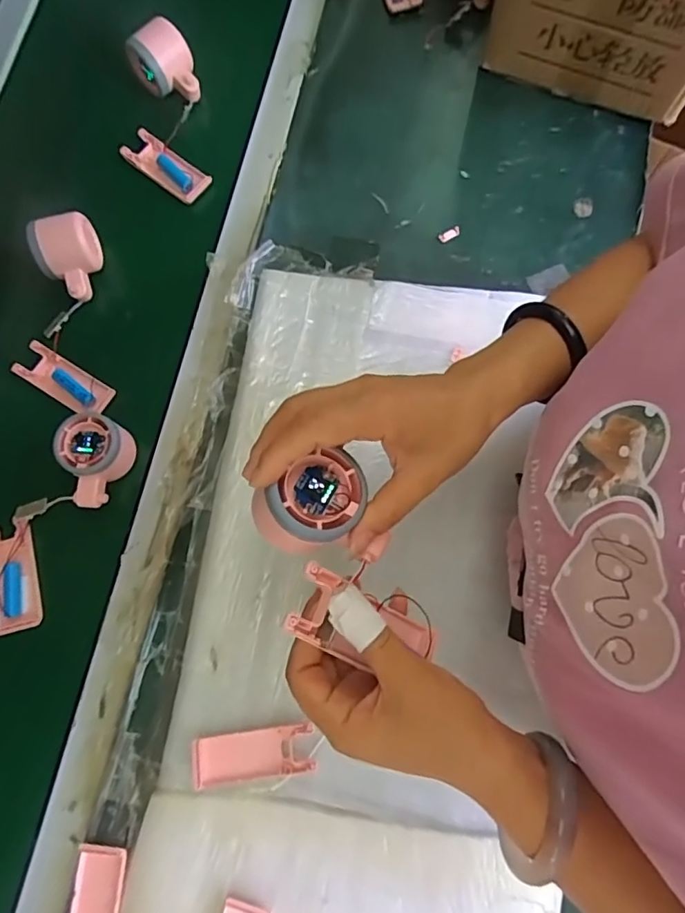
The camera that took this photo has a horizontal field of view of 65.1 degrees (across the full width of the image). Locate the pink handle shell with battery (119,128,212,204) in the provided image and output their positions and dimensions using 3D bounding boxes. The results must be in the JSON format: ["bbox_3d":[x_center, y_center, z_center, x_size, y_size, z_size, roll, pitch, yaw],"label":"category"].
[{"bbox_3d":[-0.195,-0.322,0.597,0.101,0.012,0.039,36,79,7],"label":"pink handle shell with battery"}]

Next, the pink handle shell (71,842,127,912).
[{"bbox_3d":[-0.205,0.377,0.437,0.044,0.012,0.100,4,77,0],"label":"pink handle shell"}]

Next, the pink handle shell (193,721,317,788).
[{"bbox_3d":[-0.077,0.260,0.464,0.100,0.010,0.038,-6,77,-2],"label":"pink handle shell"}]

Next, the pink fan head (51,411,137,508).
[{"bbox_3d":[-0.238,0.003,0.507,0.056,0.043,0.080,16,77,3],"label":"pink fan head"}]

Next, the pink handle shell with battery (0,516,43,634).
[{"bbox_3d":[-0.310,0.112,0.506,0.039,0.014,0.102,-13,78,-3],"label":"pink handle shell with battery"}]

